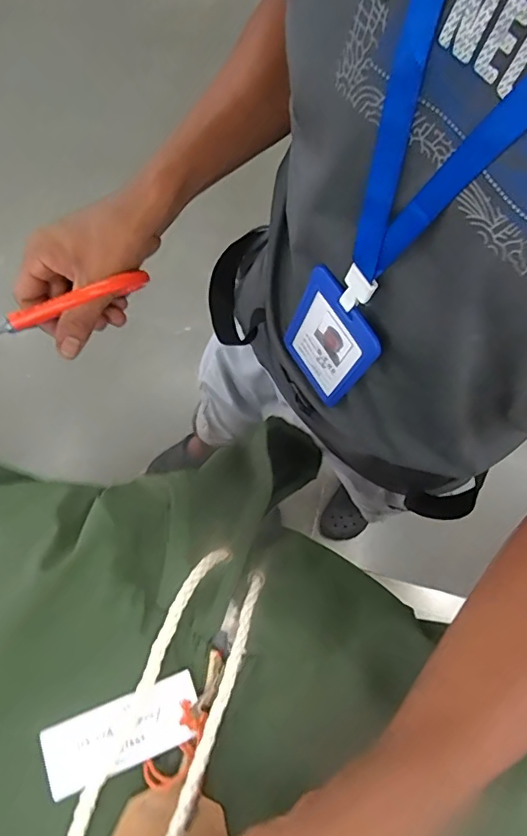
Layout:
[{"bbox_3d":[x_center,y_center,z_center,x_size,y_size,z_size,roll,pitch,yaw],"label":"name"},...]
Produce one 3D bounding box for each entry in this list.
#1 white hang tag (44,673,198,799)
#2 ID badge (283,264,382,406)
[{"bbox_3d":[-0.075,0.168,0.281,0.081,0.004,0.033,-19,68,-10],"label":"white hang tag"},{"bbox_3d":[0.044,-0.053,0.368,0.004,0.110,0.069,-30,79,-17],"label":"ID badge"}]

